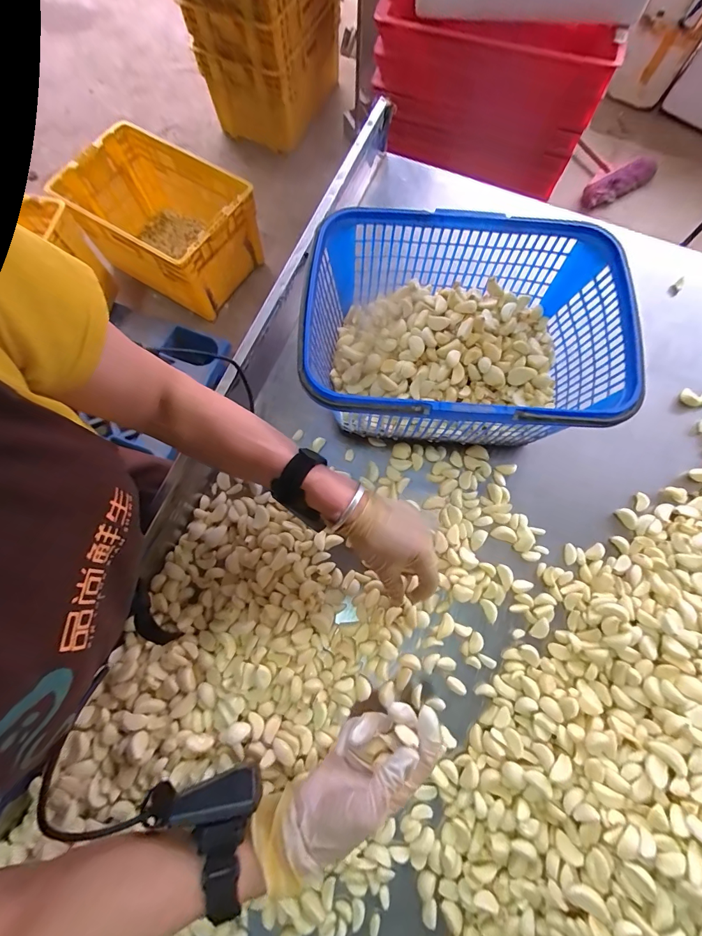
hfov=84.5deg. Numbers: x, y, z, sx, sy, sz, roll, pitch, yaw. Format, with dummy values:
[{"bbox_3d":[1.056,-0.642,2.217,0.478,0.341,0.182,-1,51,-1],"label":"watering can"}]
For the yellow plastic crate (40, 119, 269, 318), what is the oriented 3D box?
[{"bbox_3d":[-0.681,-0.896,1.441,0.593,0.332,0.423,32,77,8],"label":"yellow plastic crate"}]

